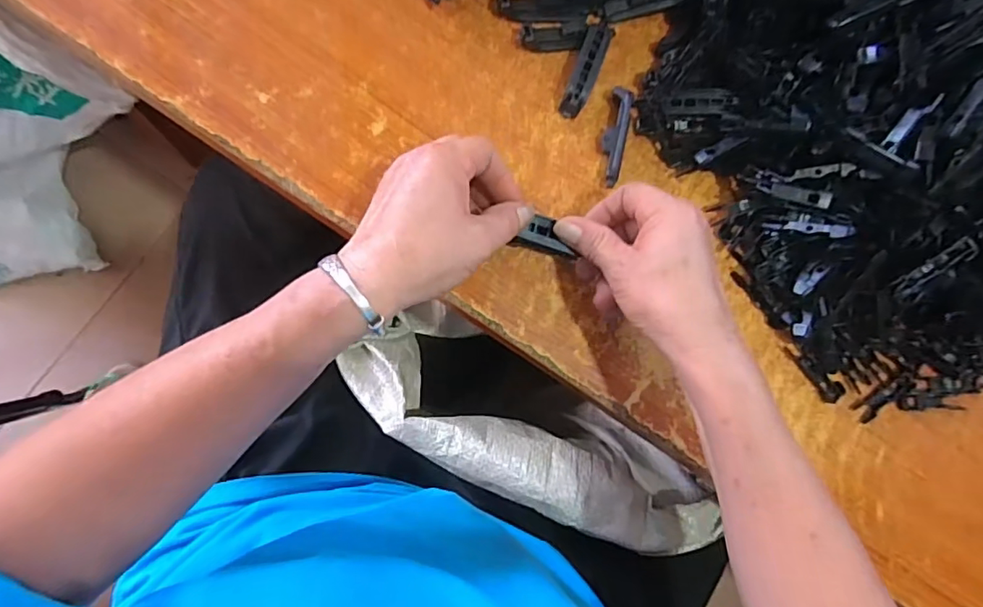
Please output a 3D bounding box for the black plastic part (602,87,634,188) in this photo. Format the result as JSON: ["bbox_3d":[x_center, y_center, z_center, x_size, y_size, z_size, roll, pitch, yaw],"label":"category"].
[{"bbox_3d":[0.091,-0.122,0.394,0.016,0.017,0.073,11,80,-9],"label":"black plastic part"}]

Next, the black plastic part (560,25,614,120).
[{"bbox_3d":[0.072,-0.177,0.396,0.019,0.015,0.080,21,79,-7],"label":"black plastic part"}]

